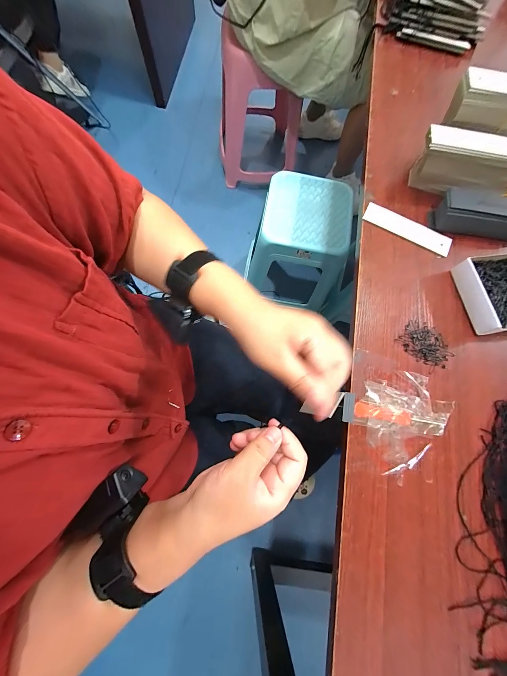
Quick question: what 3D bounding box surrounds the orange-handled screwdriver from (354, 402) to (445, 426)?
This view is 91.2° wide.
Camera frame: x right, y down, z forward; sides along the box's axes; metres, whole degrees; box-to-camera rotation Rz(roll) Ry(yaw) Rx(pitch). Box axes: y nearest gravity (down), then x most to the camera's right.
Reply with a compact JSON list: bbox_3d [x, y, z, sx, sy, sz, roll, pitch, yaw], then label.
[{"bbox_3d":[0.163,0.090,0.281,0.102,0.009,0.015,11,75,-1],"label":"orange-handled screwdriver"}]

